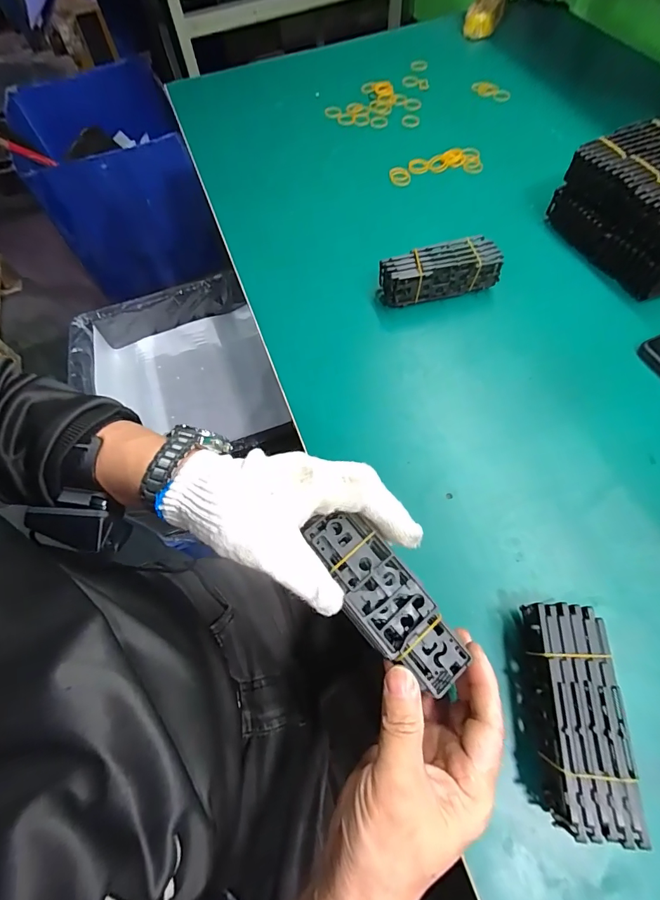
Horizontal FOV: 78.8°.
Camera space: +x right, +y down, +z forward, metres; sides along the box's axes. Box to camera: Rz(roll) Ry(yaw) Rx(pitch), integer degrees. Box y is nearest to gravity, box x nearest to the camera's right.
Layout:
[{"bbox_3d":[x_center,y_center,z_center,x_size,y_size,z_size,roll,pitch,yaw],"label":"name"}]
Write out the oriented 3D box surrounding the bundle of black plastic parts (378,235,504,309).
[{"bbox_3d":[0.127,-0.203,0.464,0.132,0.051,0.041,-12,63,-1],"label":"bundle of black plastic parts"}]

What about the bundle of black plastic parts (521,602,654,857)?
[{"bbox_3d":[0.162,0.175,0.272,0.049,0.045,0.127,1,64,5],"label":"bundle of black plastic parts"}]

